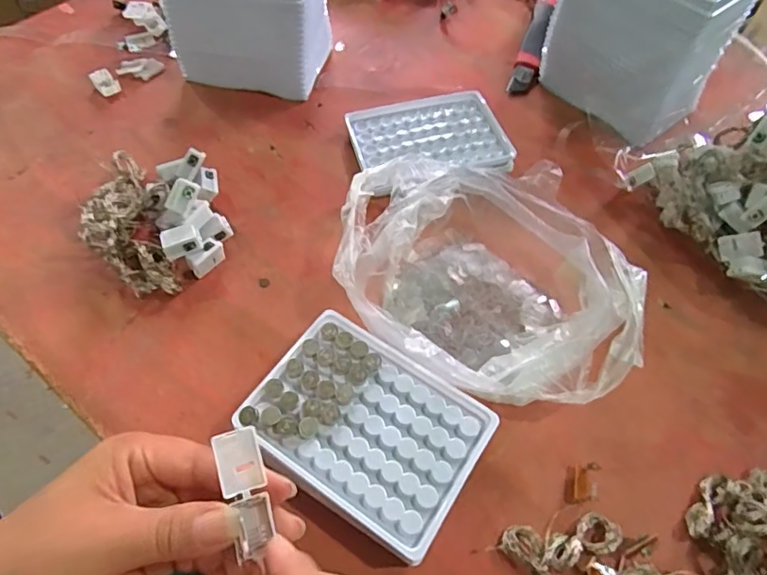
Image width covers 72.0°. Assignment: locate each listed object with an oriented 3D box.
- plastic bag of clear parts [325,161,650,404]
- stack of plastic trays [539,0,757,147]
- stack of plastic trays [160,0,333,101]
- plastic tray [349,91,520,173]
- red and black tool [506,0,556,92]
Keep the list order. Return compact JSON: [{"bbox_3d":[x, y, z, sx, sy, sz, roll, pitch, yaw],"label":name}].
[{"bbox_3d":[0.066,-0.005,0.369,0.196,0.063,0.163,8,58,3],"label":"plastic bag of clear parts"},{"bbox_3d":[0.228,-0.223,0.469,0.100,0.131,0.135,-32,64,-20],"label":"stack of plastic trays"},{"bbox_3d":[-0.124,-0.257,0.498,0.130,0.110,0.091,10,58,4],"label":"stack of plastic trays"},{"bbox_3d":[0.039,-0.129,0.470,0.128,0.021,0.098,-12,59,-9],"label":"plastic tray"},{"bbox_3d":[0.162,-0.265,0.560,0.024,0.020,0.168,18,59,9],"label":"red and black tool"}]

